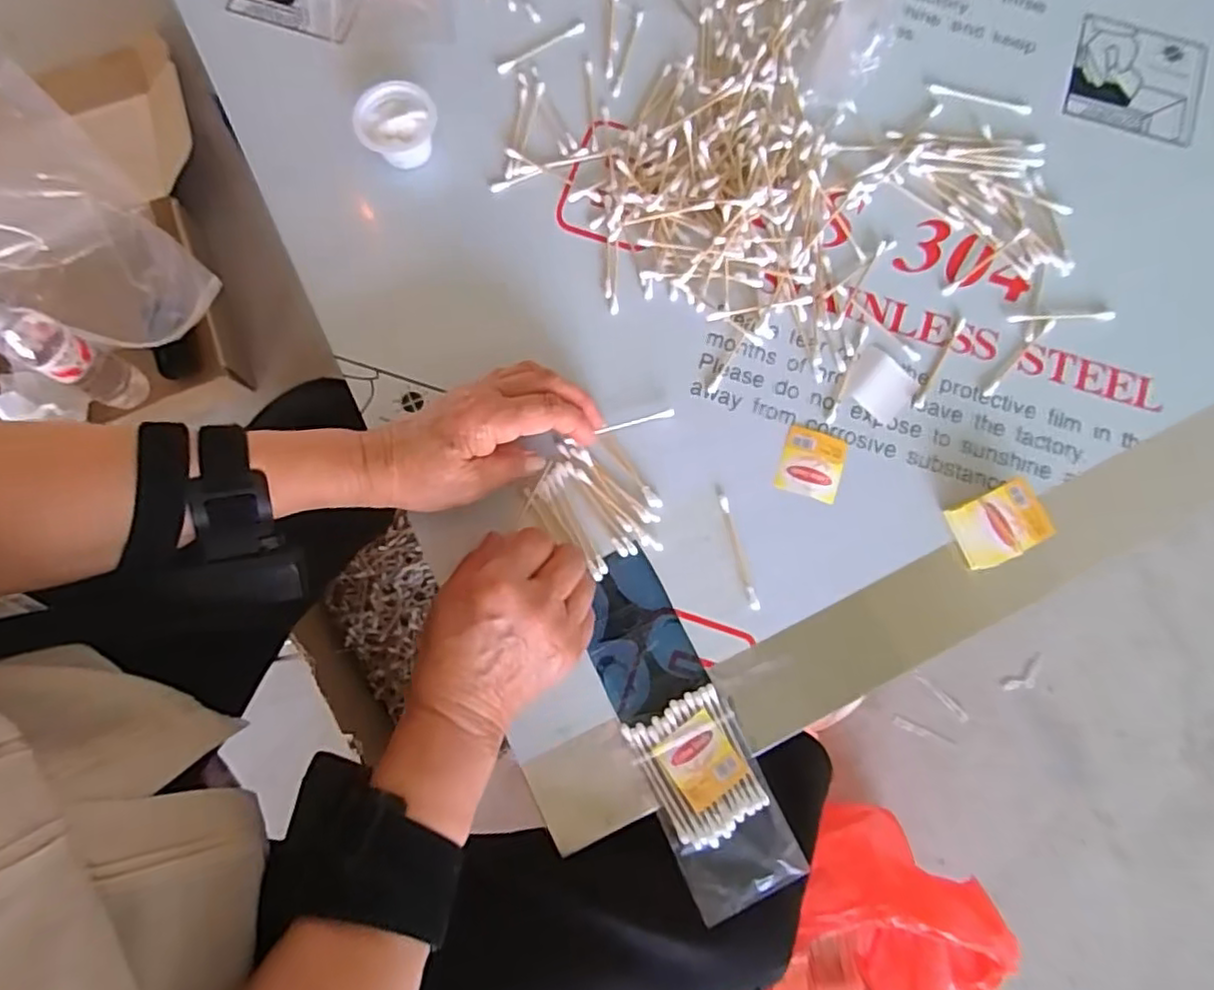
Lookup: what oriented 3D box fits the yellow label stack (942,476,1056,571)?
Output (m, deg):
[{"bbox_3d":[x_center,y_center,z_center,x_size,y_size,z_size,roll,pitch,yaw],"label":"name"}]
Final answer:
[{"bbox_3d":[0.244,0.019,0.410,0.054,0.022,0.041,-24,81,-5],"label":"yellow label stack"}]

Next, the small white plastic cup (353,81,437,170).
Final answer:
[{"bbox_3d":[-0.143,-0.254,0.452,0.048,0.028,0.045,0,80,-1],"label":"small white plastic cup"}]

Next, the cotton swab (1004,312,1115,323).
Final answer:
[{"bbox_3d":[0.308,-0.121,0.444,0.074,0.004,0.006,-2,80,-2],"label":"cotton swab"}]

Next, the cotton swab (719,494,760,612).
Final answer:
[{"bbox_3d":[0.083,0.036,0.413,0.006,0.004,0.073,-14,80,-4],"label":"cotton swab"}]

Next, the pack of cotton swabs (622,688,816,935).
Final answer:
[{"bbox_3d":[0.061,0.175,0.380,0.064,0.023,0.111,-25,81,-5],"label":"pack of cotton swabs"}]

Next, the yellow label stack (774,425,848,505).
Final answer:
[{"bbox_3d":[0.133,-0.020,0.425,0.039,0.004,0.043,17,80,2],"label":"yellow label stack"}]

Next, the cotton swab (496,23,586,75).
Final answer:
[{"bbox_3d":[-0.048,-0.327,0.478,0.073,0.004,0.010,-32,82,-6],"label":"cotton swab"}]

